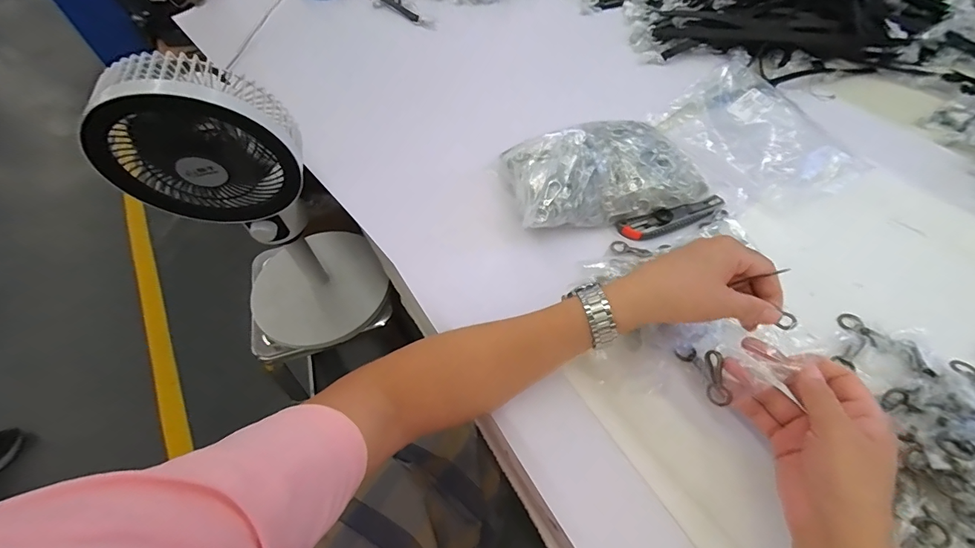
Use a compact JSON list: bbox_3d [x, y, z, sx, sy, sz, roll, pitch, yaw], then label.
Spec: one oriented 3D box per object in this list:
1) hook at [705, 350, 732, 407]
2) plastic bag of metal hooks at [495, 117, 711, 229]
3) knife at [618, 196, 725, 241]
[{"bbox_3d":[0.210,0.096,0.382,0.004,0.019,0.051,-2,84,-37],"label":"hook"},{"bbox_3d":[0.145,-0.137,0.550,0.234,0.078,0.134,-13,56,-5],"label":"plastic bag of metal hooks"},{"bbox_3d":[0.247,-0.072,0.544,0.147,0.018,0.034,-17,56,-8],"label":"knife"}]

